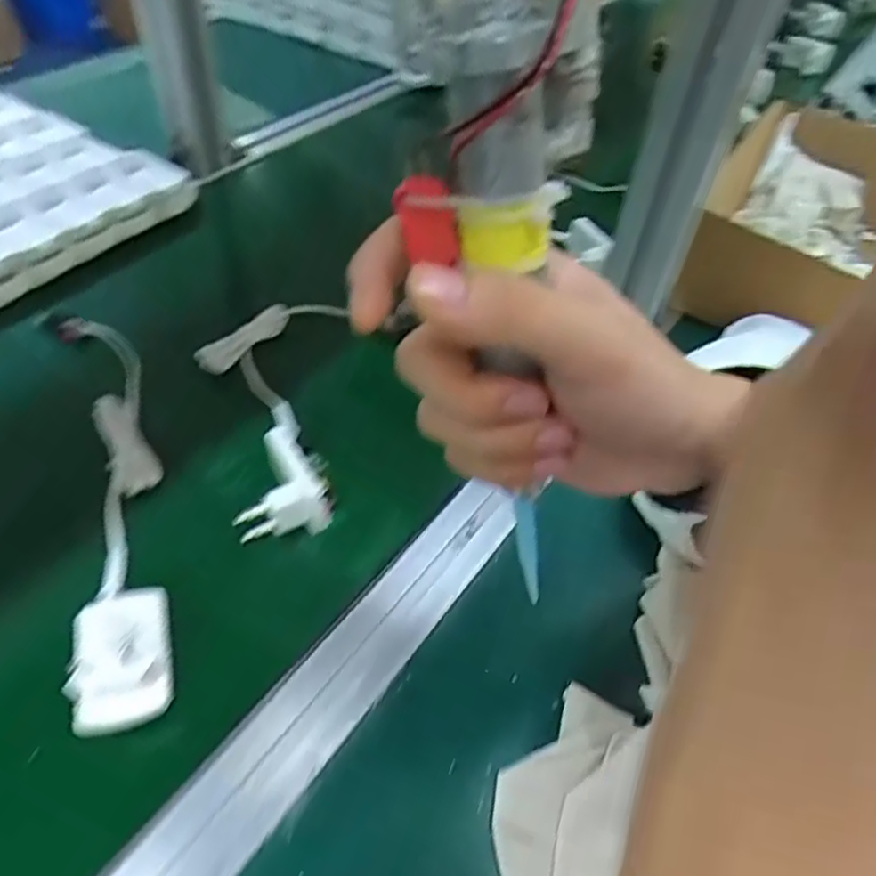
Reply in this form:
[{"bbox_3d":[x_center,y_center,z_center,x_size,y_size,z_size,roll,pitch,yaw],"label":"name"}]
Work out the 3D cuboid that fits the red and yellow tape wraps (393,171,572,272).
[{"bbox_3d":[0.011,-0.061,0.194,0.046,0.022,0.009,8,47,13],"label":"red and yellow tape wraps"}]

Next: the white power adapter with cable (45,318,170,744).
[{"bbox_3d":[-0.198,0.011,0.404,0.054,0.034,0.330,-15,51,-19],"label":"white power adapter with cable"}]

